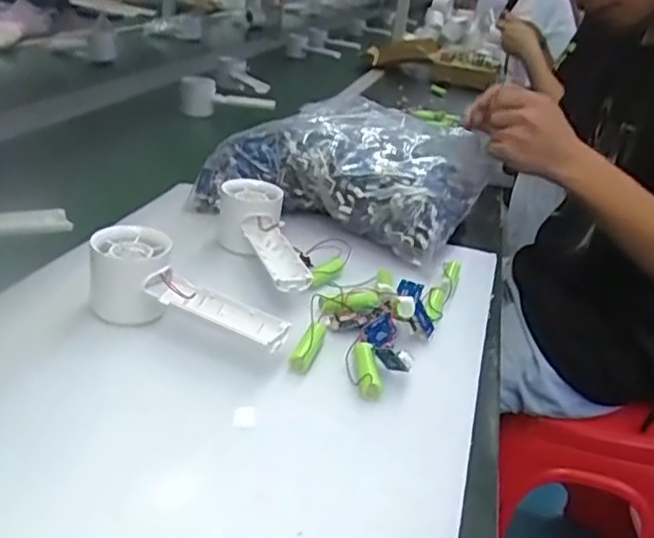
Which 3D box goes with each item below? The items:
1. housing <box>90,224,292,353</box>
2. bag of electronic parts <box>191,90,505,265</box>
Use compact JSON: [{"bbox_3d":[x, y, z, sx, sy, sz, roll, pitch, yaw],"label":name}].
[{"bbox_3d":[-0.099,0.019,0.484,0.157,0.055,0.055,15,27,12],"label":"housing"},{"bbox_3d":[0.046,-0.131,0.783,0.265,0.084,0.335,18,27,16],"label":"bag of electronic parts"}]

